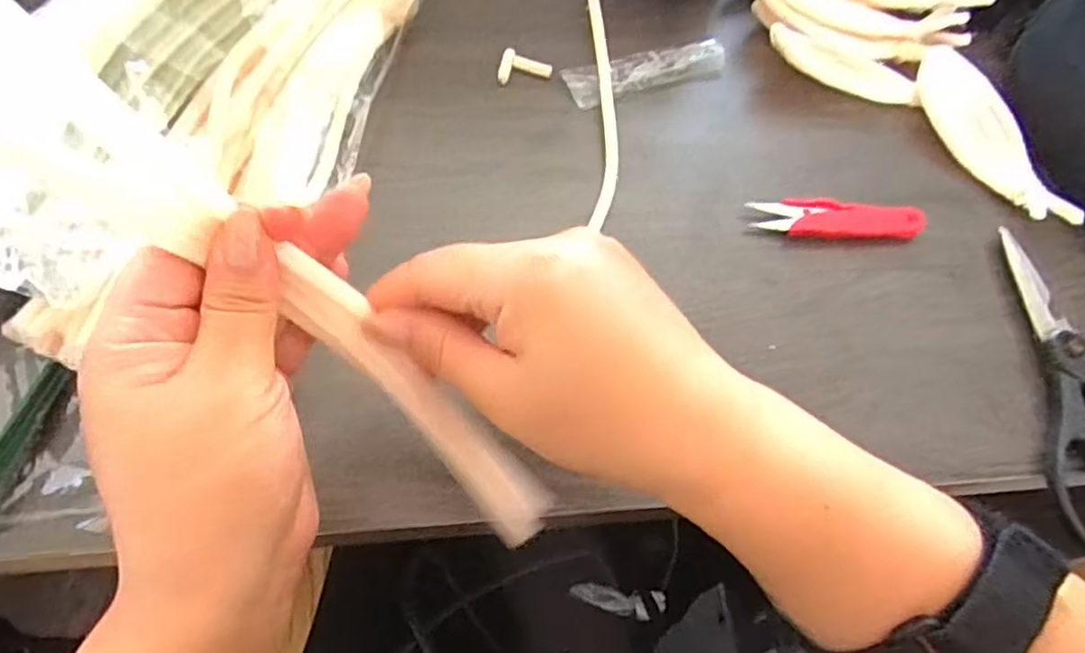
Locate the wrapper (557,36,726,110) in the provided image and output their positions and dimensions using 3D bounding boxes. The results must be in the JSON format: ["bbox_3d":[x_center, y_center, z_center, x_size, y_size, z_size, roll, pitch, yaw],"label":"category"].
[{"bbox_3d":[0.073,-0.171,0.452,0.115,0.007,0.036,-15,65,-11],"label":"wrapper"}]

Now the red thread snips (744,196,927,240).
[{"bbox_3d":[0.174,-0.064,0.404,0.100,0.014,0.027,-1,63,-4],"label":"red thread snips"}]

